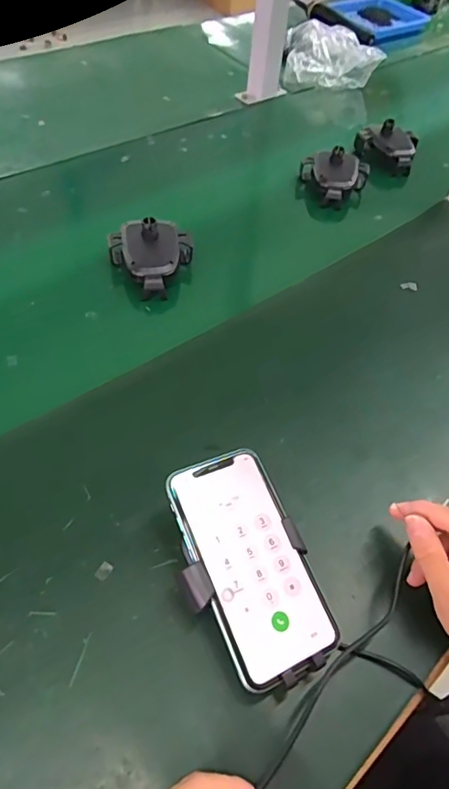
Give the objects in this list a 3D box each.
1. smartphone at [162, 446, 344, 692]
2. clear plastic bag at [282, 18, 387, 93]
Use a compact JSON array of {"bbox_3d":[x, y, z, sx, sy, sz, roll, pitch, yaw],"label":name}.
[{"bbox_3d":[0.018,0.113,0.339,0.073,0.008,0.147,-18,69,-18],"label":"smartphone"},{"bbox_3d":[0.205,-0.647,0.937,0.183,0.061,0.138,11,52,1],"label":"clear plastic bag"}]

